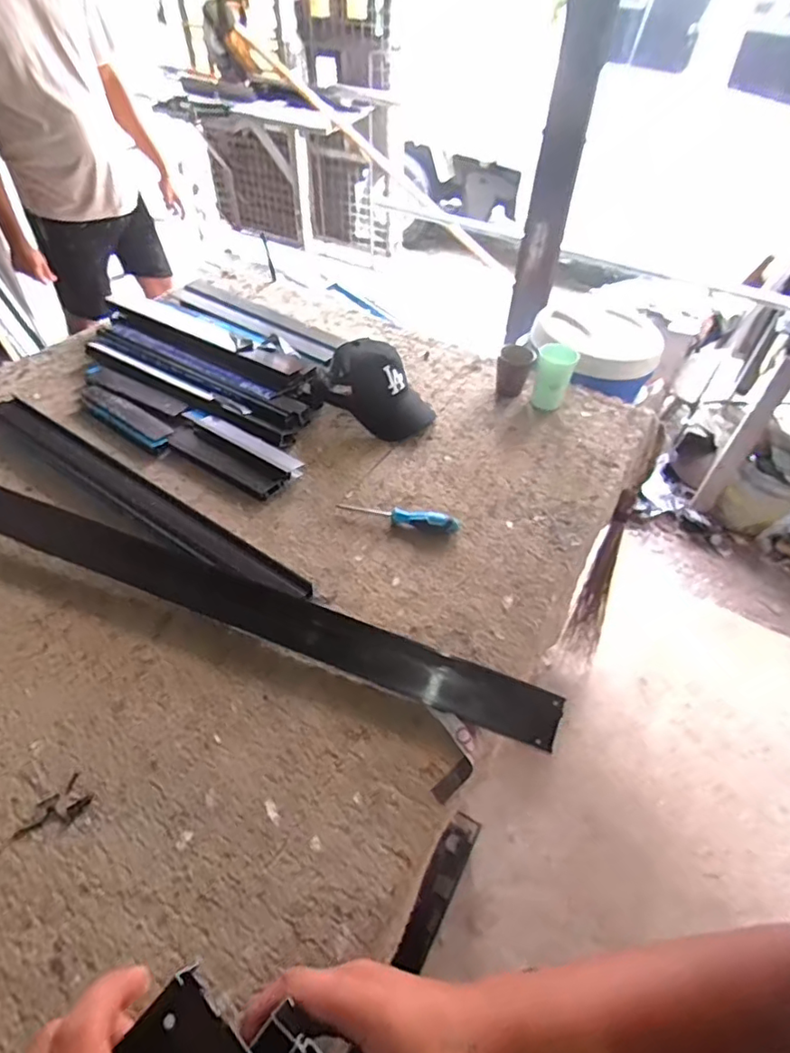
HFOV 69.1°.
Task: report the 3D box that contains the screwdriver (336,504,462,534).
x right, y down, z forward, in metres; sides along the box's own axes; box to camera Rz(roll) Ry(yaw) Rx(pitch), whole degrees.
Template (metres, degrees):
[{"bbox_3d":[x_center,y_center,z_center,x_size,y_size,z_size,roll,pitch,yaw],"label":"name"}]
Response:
[{"bbox_3d":[0.007,-0.023,0.956,0.203,0.024,0.035,14,48,11],"label":"screwdriver"}]

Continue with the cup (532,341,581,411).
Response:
[{"bbox_3d":[0.314,-0.293,1.146,0.074,0.130,0.062,15,48,12],"label":"cup"}]

